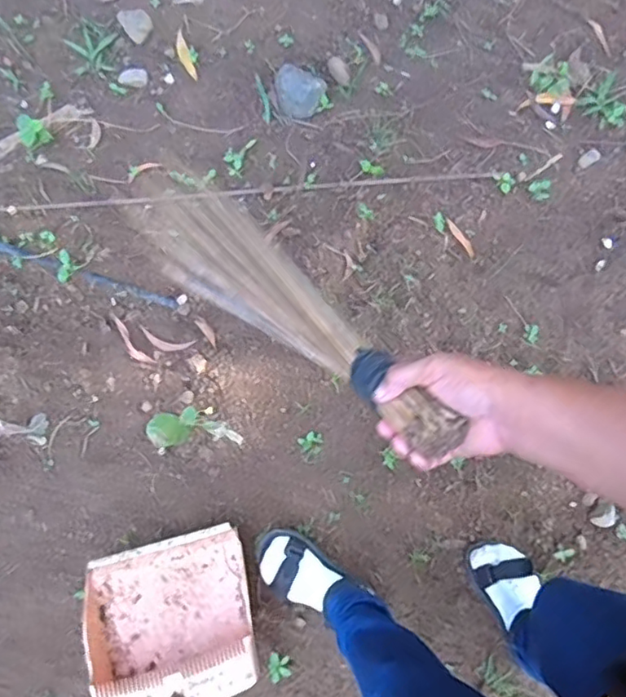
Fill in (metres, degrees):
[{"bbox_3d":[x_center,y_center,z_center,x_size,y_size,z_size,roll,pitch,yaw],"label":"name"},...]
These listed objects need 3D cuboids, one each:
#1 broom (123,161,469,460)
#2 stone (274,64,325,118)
[{"bbox_3d":[-0.068,-0.076,0.660,0.101,0.081,0.615,-43,47,-7],"label":"broom"},{"bbox_3d":[-0.030,-0.608,1.391,0.110,0.056,0.117,-1,80,5],"label":"stone"}]

